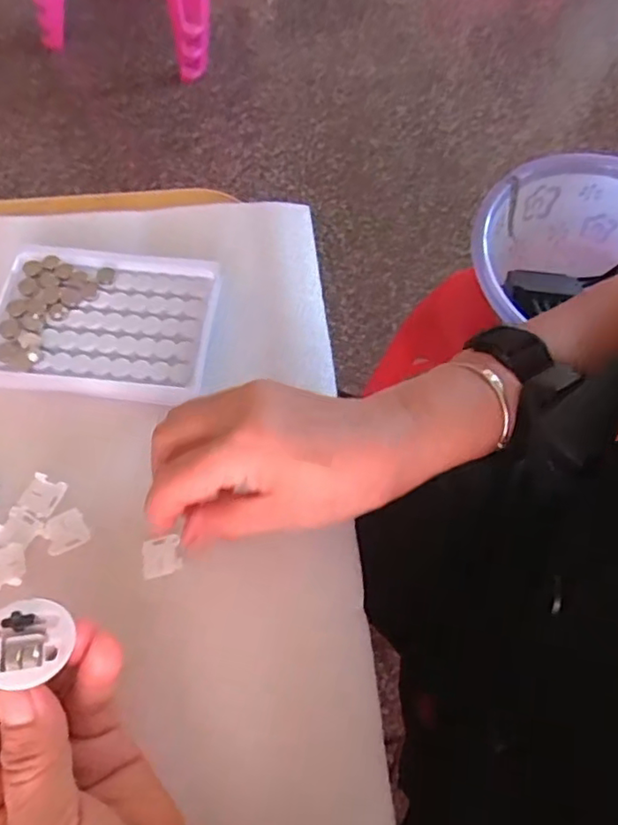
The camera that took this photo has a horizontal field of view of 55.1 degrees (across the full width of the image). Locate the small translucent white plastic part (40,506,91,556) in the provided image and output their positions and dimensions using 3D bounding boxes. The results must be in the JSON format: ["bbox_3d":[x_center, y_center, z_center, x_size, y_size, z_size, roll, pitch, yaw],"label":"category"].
[{"bbox_3d":[-0.128,0.062,0.309,0.021,0.004,0.021,-28,68,-16],"label":"small translucent white plastic part"}]

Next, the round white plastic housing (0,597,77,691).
[{"bbox_3d":[-0.102,0.084,0.220,0.028,0.012,0.028,-7,62,-16],"label":"round white plastic housing"}]

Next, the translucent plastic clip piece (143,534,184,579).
[{"bbox_3d":[-0.076,0.074,0.305,0.019,0.004,0.019,-8,64,-7],"label":"translucent plastic clip piece"}]

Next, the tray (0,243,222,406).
[{"bbox_3d":[-0.124,-0.056,0.355,0.128,0.008,0.097,6,63,0],"label":"tray"}]

